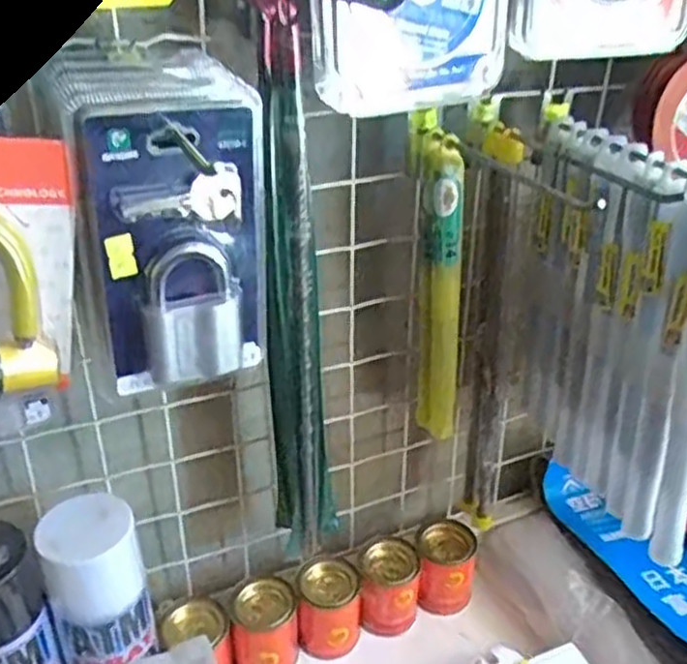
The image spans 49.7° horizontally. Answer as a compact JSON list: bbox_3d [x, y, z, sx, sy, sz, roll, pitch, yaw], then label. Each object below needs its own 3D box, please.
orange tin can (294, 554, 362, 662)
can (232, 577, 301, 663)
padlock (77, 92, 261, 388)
[{"bbox_3d":[-0.012,0.234,0.631,0.049,0.069,0.046,-2,27,0],"label":"orange tin can"},{"bbox_3d":[-0.062,0.246,0.610,0.051,0.069,0.045,-5,27,-7],"label":"can"},{"bbox_3d":[-0.079,-0.043,0.366,0.084,0.138,0.028,-20,32,-31],"label":"padlock"}]

